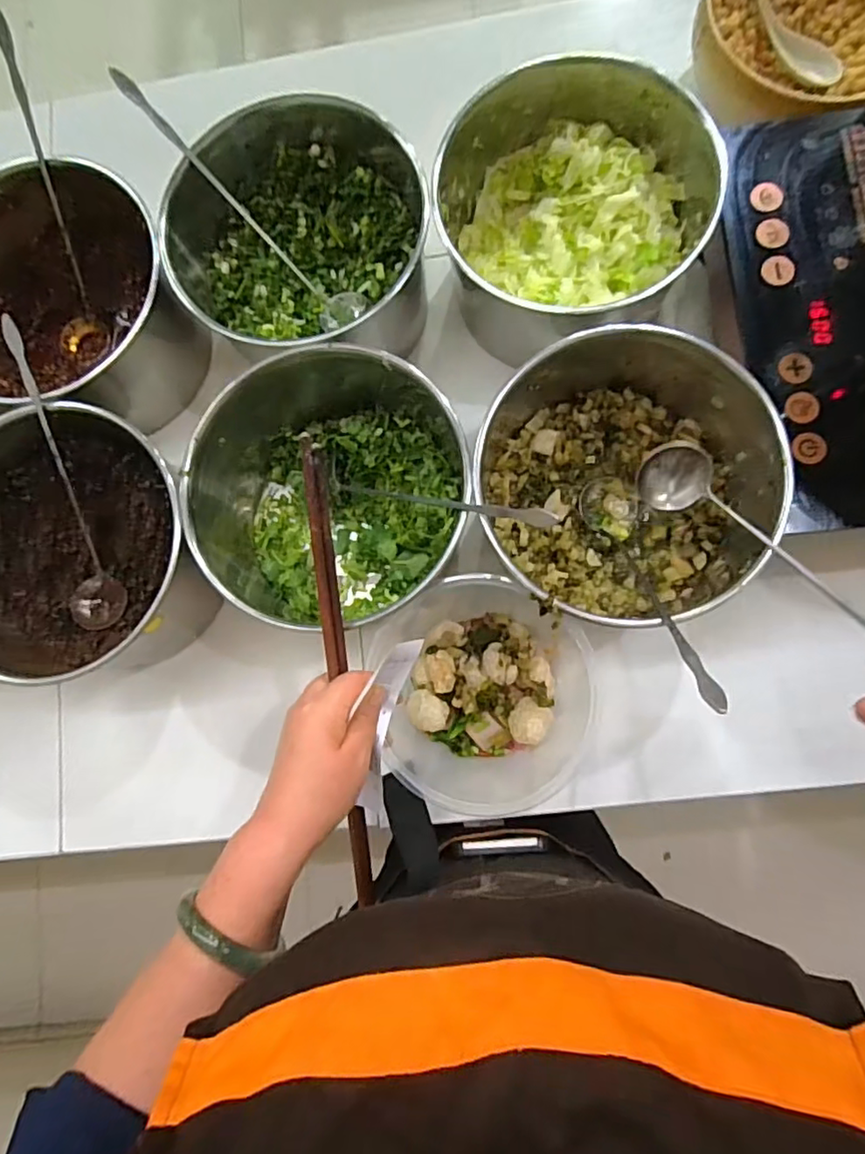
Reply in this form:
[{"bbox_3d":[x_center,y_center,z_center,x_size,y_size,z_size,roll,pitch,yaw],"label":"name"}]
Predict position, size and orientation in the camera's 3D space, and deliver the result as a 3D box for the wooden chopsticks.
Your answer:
[{"bbox_3d":[-0.064,0.092,0.434,0.013,0.015,0.376,-1,112,4],"label":"wooden chopsticks"}]

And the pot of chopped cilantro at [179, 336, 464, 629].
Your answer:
[{"bbox_3d":[-0.087,-0.087,0.497,0.221,0.111,0.235,-1,81,4],"label":"pot of chopped cilantro"}]

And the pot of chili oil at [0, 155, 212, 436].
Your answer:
[{"bbox_3d":[-0.321,-0.239,0.533,0.200,0.133,0.197,30,85,8],"label":"pot of chili oil"}]

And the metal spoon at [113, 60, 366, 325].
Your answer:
[{"bbox_3d":[-0.159,-0.311,0.517,0.251,0.042,0.043,40,85,-31],"label":"metal spoon"}]

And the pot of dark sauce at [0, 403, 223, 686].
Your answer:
[{"bbox_3d":[-0.295,-0.027,0.512,0.212,0.120,0.204,-1,81,4],"label":"pot of dark sauce"}]

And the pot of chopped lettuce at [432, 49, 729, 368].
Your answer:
[{"bbox_3d":[0.116,-0.303,0.513,0.211,0.116,0.207,-1,81,4],"label":"pot of chopped lettuce"}]

